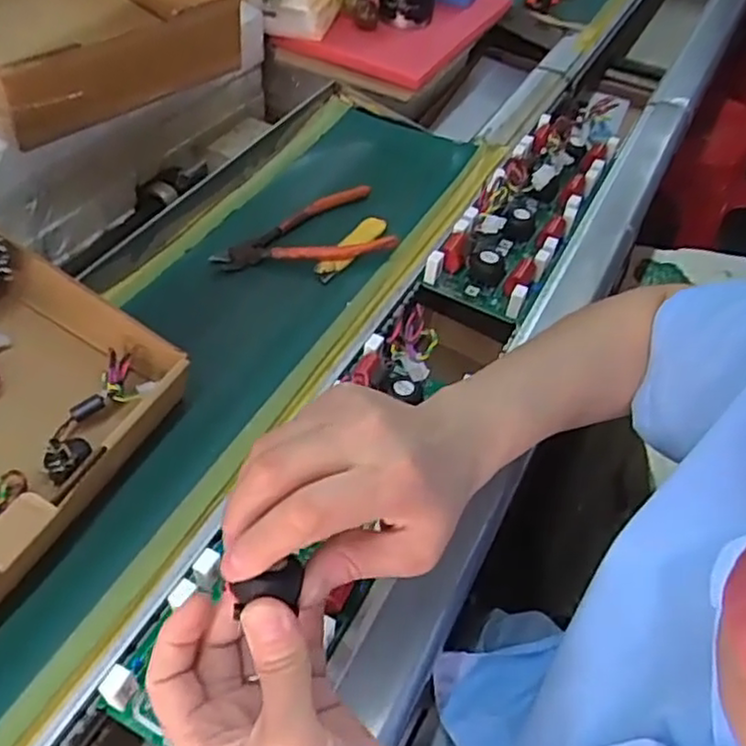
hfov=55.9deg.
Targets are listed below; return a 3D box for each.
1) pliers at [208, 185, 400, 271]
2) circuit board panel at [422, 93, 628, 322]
[{"bbox_3d":[-0.059,-0.121,0.591,0.147,0.015,0.092,-13,51,-16],"label":"pliers"},{"bbox_3d":[0.148,-0.174,0.631,0.085,0.054,0.278,24,51,15],"label":"circuit board panel"}]

